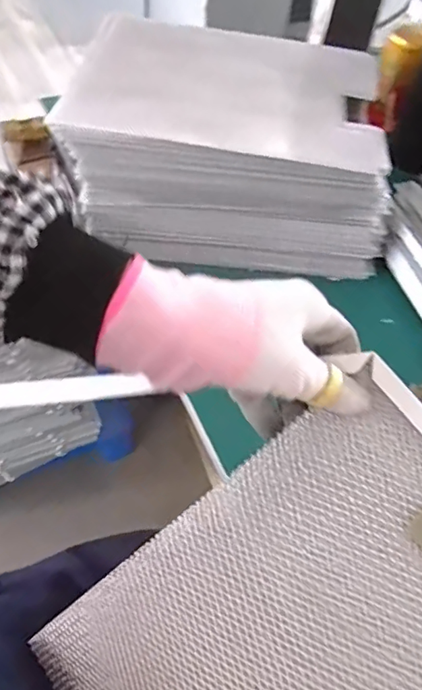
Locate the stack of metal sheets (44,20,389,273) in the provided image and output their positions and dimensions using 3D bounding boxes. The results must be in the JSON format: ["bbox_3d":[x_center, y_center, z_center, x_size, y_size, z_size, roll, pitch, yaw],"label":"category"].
[{"bbox_3d":[0.032,-0.260,0.661,0.373,0.160,0.277,6,54,-1],"label":"stack of metal sheets"}]

